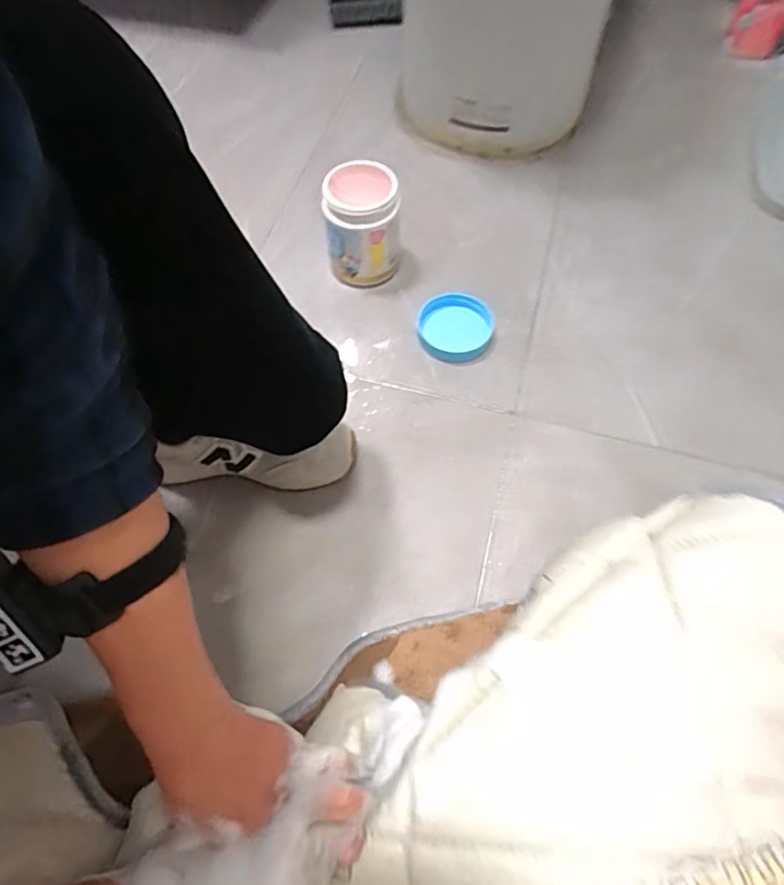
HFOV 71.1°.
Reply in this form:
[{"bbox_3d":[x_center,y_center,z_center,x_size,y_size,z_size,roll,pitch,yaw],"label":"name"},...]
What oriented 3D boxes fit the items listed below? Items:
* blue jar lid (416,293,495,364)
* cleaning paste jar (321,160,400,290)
[{"bbox_3d":[0.079,-0.142,0.687,0.091,0.028,0.091,-1,61,2],"label":"blue jar lid"},{"bbox_3d":[-0.036,-0.267,0.685,0.089,0.124,0.083,-1,61,2],"label":"cleaning paste jar"}]

